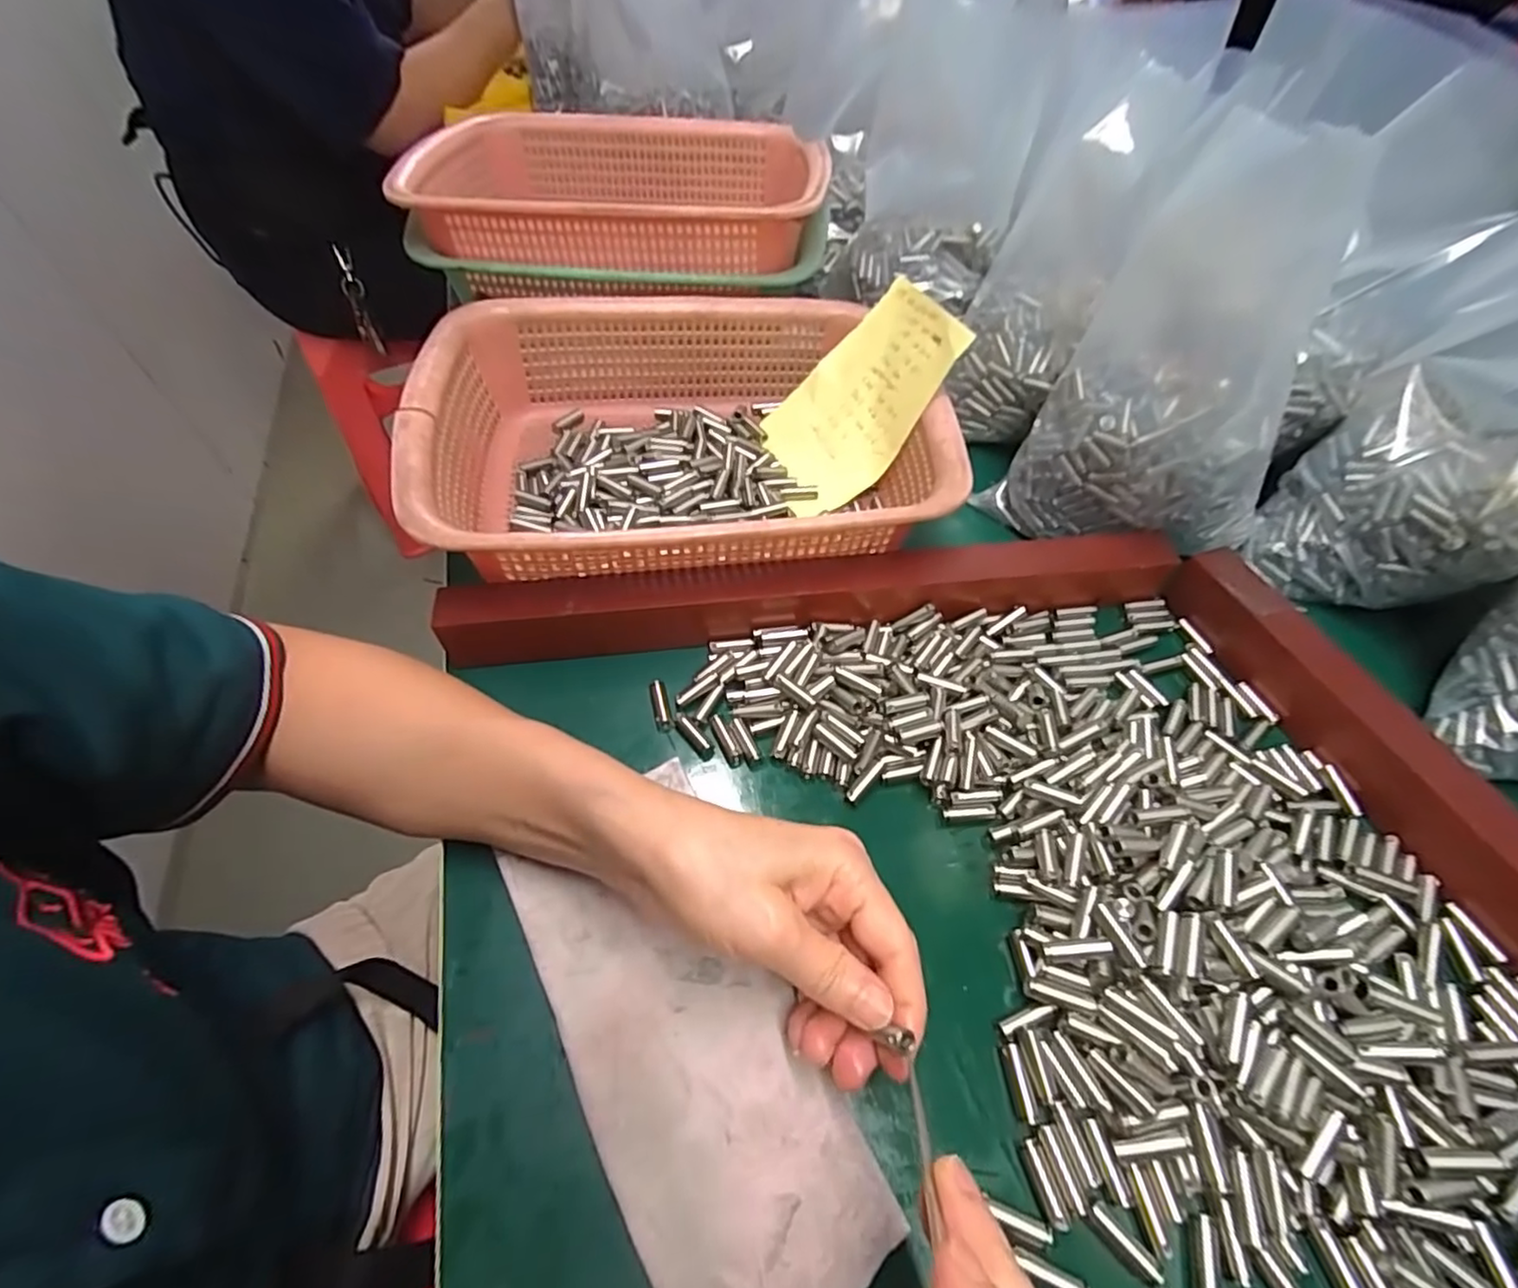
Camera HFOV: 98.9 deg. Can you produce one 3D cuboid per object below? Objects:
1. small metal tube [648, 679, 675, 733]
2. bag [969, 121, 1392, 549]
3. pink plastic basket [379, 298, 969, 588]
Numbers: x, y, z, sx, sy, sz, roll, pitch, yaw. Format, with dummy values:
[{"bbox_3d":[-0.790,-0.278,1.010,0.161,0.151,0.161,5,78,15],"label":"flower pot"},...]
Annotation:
[{"bbox_3d":[-0.050,0.032,0.333,0.009,0.006,0.026,-12,56,-8],"label":"small metal tube"},{"bbox_3d":[0.234,-0.143,0.352,0.119,0.185,0.131,-38,64,-24],"label":"bag"},{"bbox_3d":[-0.044,-0.125,0.395,0.285,0.081,0.221,-9,56,-6],"label":"pink plastic basket"}]

